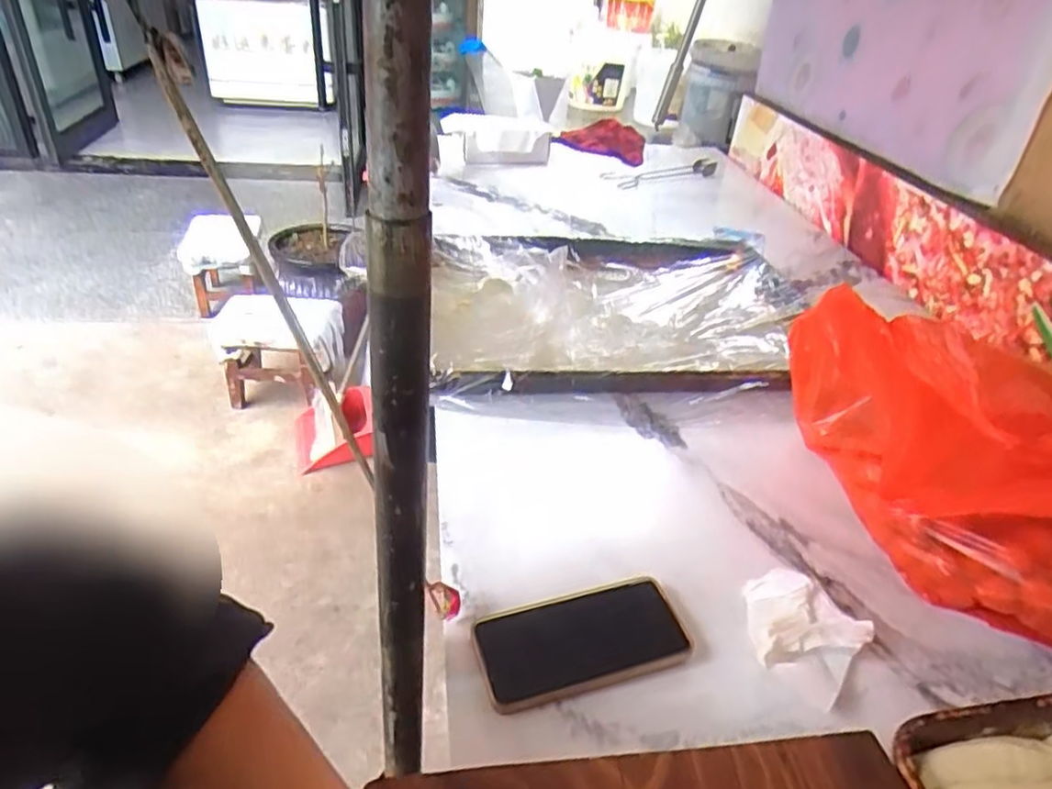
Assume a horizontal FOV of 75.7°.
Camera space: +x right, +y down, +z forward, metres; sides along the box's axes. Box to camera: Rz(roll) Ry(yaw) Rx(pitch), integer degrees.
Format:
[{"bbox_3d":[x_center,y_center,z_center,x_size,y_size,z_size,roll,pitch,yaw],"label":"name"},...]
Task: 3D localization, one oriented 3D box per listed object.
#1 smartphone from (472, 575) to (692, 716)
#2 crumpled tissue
[{"bbox_3d":[0.043,0.190,0.530,0.158,0.011,0.079,-11,43,-13],"label":"smartphone"},{"bbox_3d":[0.216,0.190,0.543,0.094,0.032,0.089,26,41,26],"label":"crumpled tissue"}]

